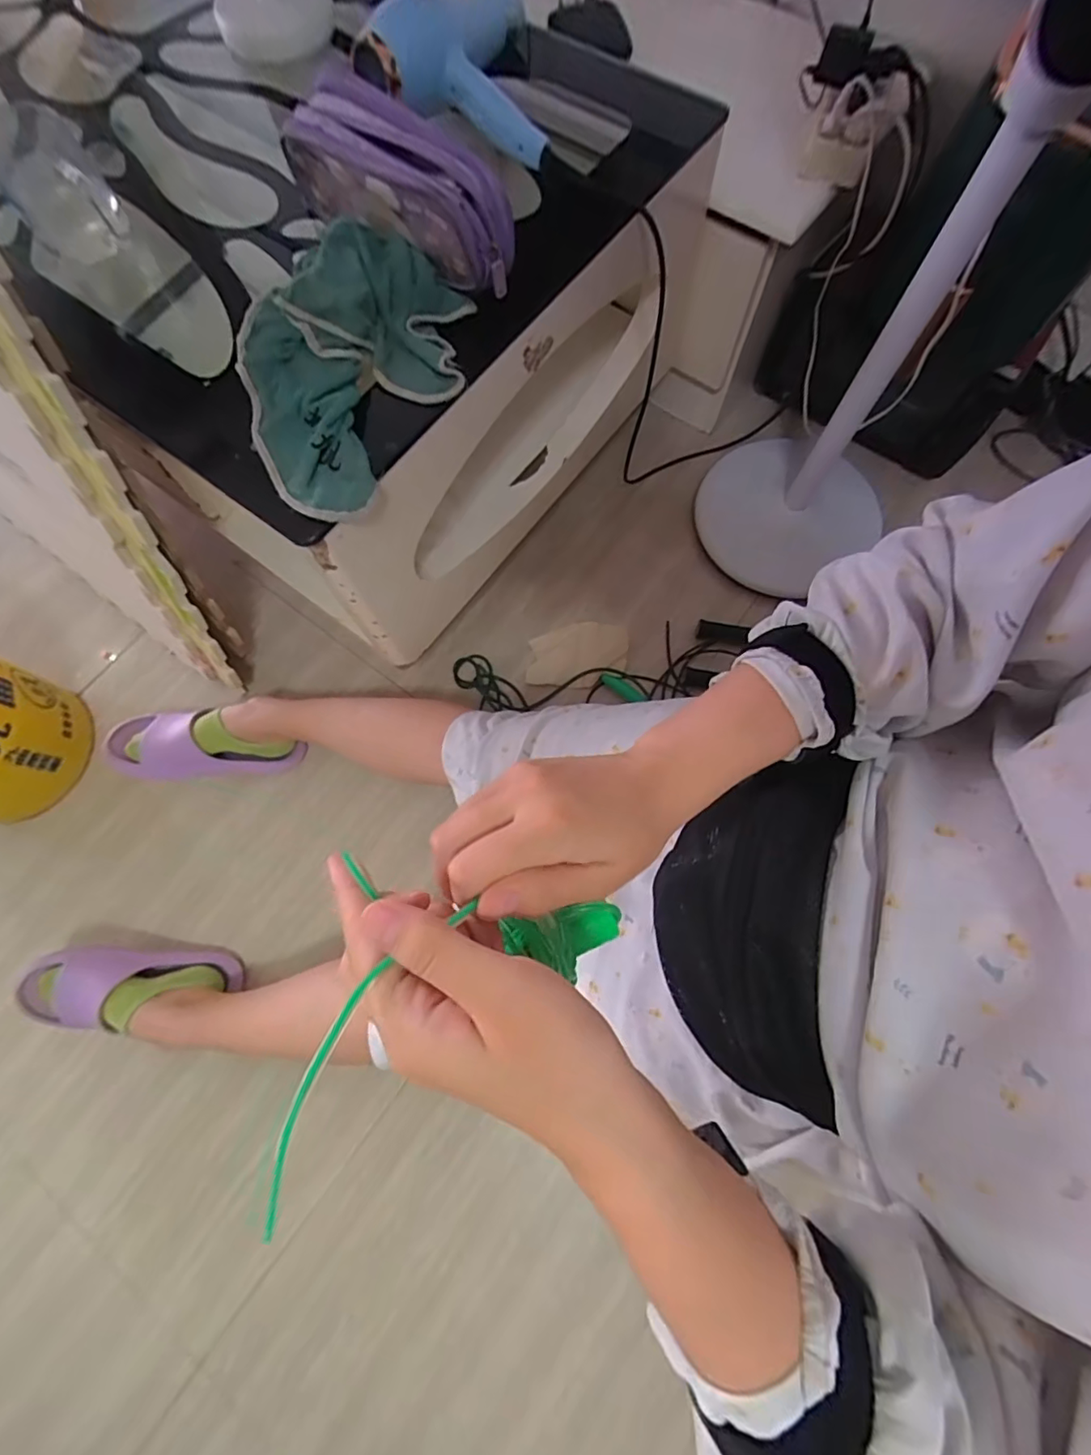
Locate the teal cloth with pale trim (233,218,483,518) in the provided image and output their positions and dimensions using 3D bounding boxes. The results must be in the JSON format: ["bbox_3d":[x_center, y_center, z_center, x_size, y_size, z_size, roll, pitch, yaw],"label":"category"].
[{"bbox_3d":[-0.186,-0.330,0.492,0.185,0.063,0.254,31,76,9],"label":"teal cloth with pale trim"}]

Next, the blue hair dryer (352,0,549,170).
[{"bbox_3d":[-0.098,-0.664,0.557,0.165,0.084,0.173,-8,74,-2],"label":"blue hair dryer"}]

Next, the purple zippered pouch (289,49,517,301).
[{"bbox_3d":[-0.132,-0.480,0.492,0.218,0.082,0.068,39,78,11],"label":"purple zippered pouch"}]

